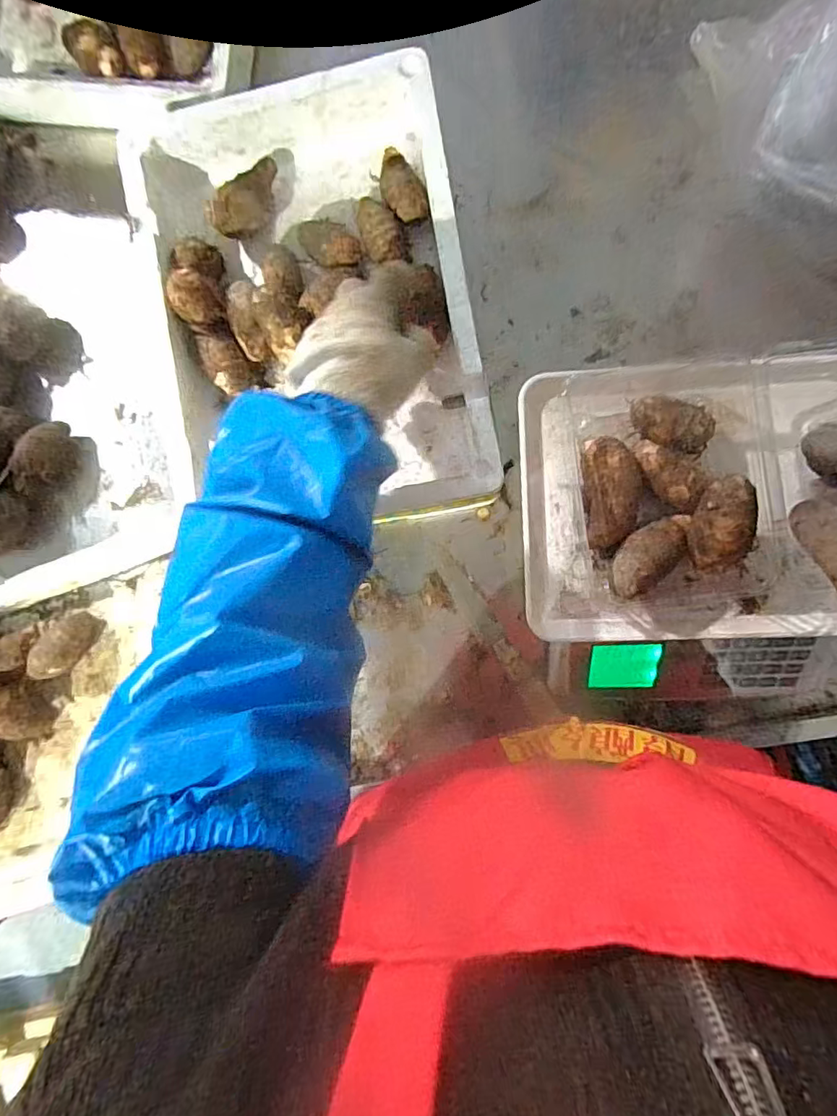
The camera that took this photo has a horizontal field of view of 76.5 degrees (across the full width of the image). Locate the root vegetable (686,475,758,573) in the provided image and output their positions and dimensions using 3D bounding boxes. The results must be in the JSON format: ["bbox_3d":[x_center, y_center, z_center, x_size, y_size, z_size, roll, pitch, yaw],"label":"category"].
[{"bbox_3d":[0.208,-0.025,0.365,0.034,0.038,0.061,7,90,5],"label":"root vegetable"}]

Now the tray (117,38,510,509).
[{"bbox_3d":[-0.094,-0.222,0.483,0.289,0.067,0.383,-8,89,5],"label":"tray"}]

